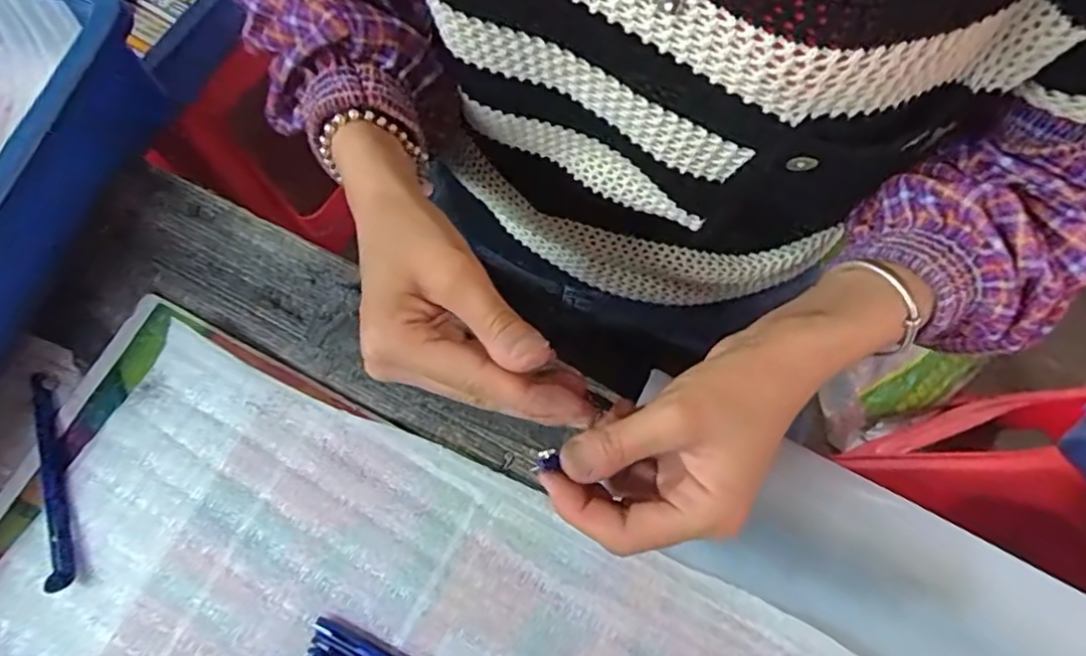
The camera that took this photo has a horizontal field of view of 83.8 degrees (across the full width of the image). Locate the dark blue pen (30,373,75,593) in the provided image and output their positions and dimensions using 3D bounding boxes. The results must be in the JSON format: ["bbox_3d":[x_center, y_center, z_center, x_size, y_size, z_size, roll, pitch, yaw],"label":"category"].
[{"bbox_3d":[-0.271,0.082,0.331,0.015,0.012,0.120,-20,75,-5],"label":"dark blue pen"}]

